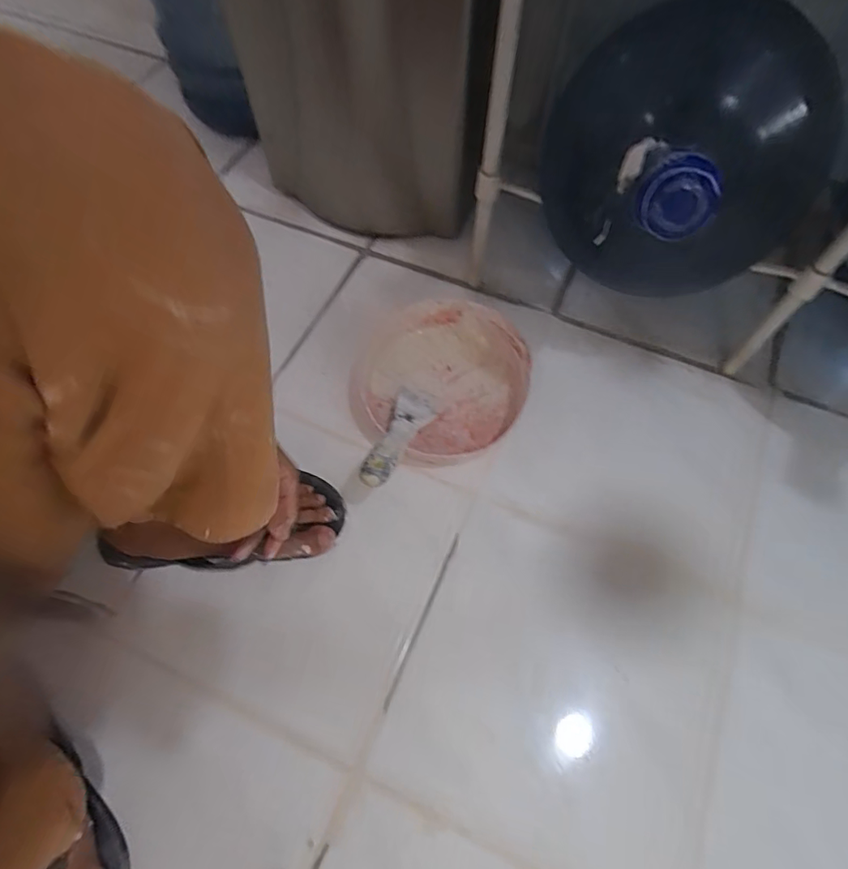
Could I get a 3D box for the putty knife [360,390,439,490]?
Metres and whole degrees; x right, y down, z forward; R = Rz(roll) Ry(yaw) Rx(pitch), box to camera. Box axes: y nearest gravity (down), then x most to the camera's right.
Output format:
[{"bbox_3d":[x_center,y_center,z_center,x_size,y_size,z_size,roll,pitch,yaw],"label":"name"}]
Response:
[{"bbox_3d":[-0.026,-0.003,0.571,0.046,0.020,0.182,15,33,8],"label":"putty knife"}]

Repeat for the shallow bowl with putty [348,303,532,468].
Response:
[{"bbox_3d":[0.010,-0.062,0.626,0.220,0.069,0.234,0,62,0],"label":"shallow bowl with putty"}]

